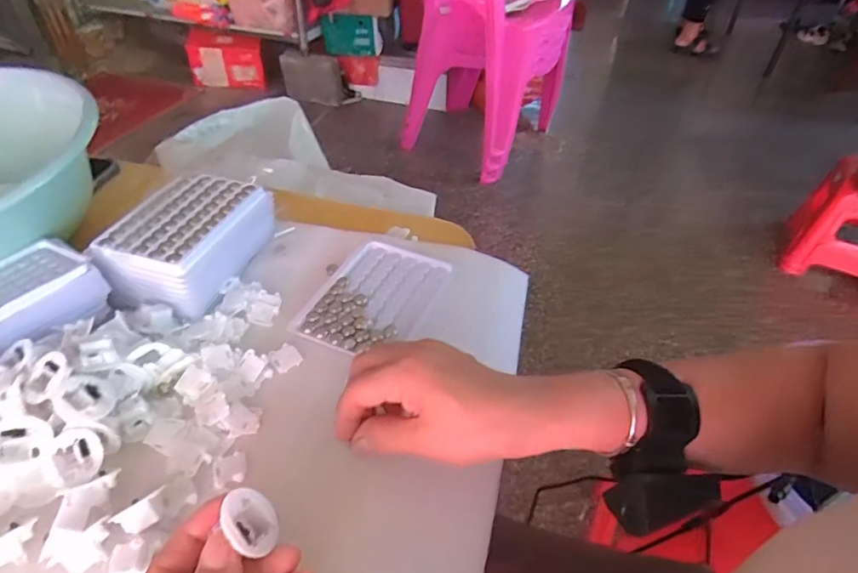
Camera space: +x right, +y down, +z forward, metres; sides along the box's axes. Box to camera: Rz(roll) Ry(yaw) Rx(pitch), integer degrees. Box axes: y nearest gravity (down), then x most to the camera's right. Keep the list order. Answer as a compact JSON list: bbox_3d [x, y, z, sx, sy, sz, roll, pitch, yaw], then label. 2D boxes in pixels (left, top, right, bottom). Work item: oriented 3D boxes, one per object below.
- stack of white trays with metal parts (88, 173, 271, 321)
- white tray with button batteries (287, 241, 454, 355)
[{"bbox_3d":[-0.202,-0.040,0.445,0.097,0.045,0.132,13,44,10],"label":"stack of white trays with metal parts"},{"bbox_3d":[-0.045,0.010,0.439,0.085,0.011,0.128,19,45,17],"label":"white tray with button batteries"}]

